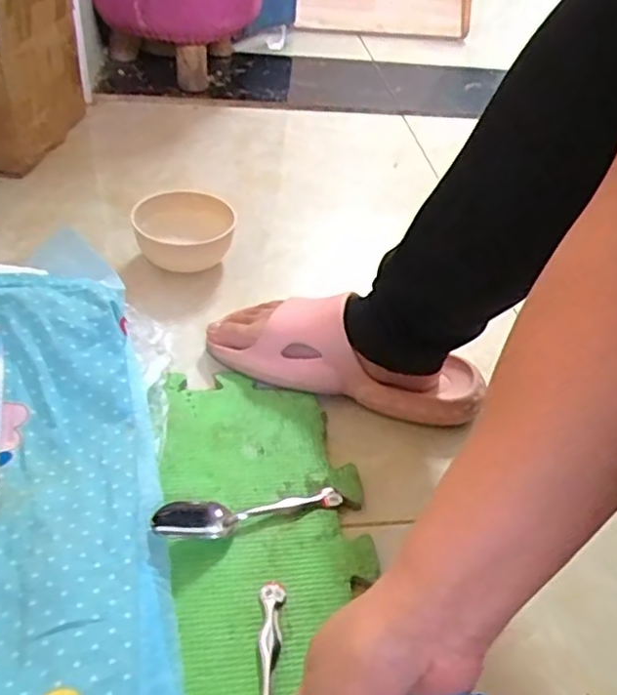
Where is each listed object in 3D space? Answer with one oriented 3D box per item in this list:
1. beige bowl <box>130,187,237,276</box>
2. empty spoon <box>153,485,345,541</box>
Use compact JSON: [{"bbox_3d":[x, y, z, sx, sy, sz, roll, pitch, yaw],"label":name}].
[{"bbox_3d":[-0.138,-0.132,0.704,0.103,0.060,0.107,4,42,-4],"label":"beige bowl"},{"bbox_3d":[-0.043,0.115,0.455,0.140,0.024,0.030,-13,46,-21],"label":"empty spoon"}]

